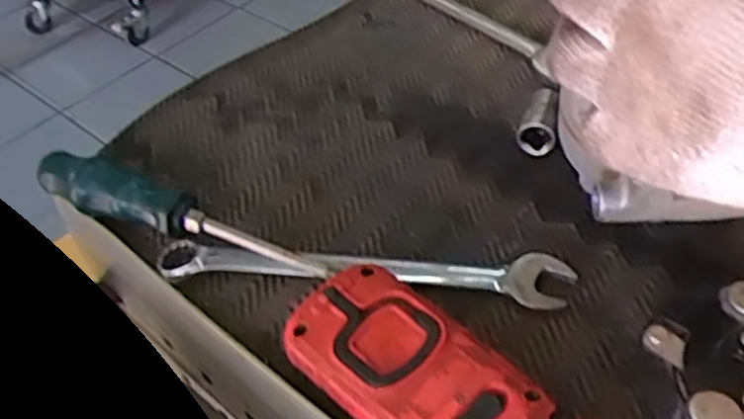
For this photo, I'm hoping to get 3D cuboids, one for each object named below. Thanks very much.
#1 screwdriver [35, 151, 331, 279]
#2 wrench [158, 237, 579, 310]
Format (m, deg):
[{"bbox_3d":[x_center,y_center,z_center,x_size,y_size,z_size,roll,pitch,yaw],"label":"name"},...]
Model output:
[{"bbox_3d":[-0.101,0.001,0.389,0.172,0.027,0.024,15,48,21],"label":"screwdriver"},{"bbox_3d":[-0.006,0.028,0.370,0.199,0.013,0.031,3,45,10],"label":"wrench"}]

